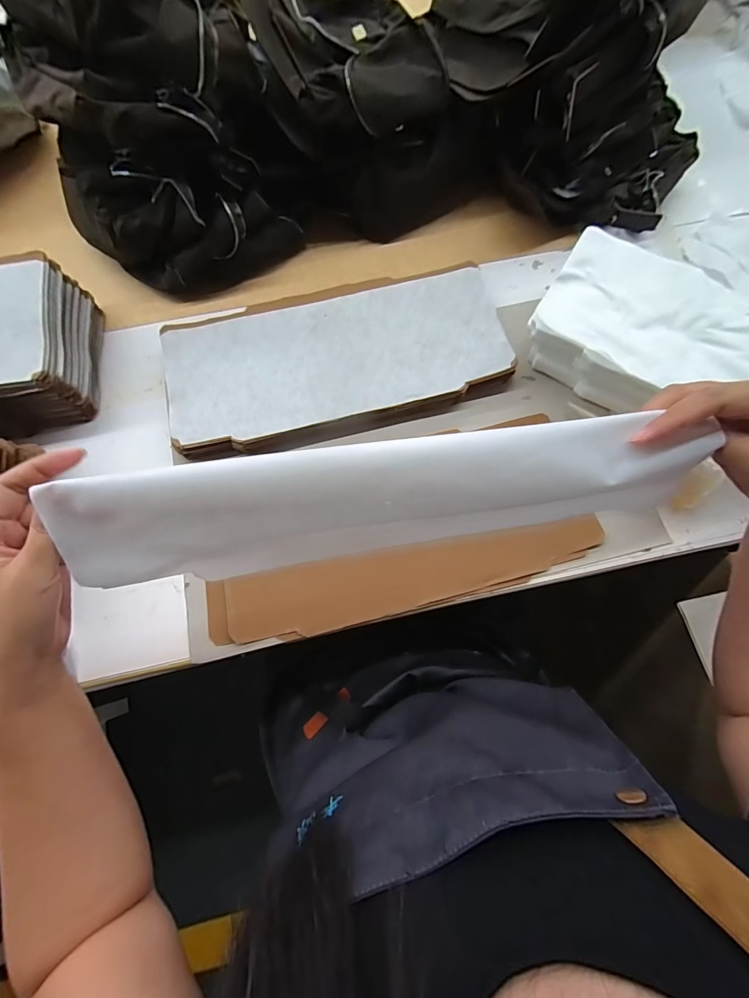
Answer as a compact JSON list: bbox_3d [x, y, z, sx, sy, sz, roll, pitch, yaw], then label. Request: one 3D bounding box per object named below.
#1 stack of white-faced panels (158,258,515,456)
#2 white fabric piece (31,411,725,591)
[{"bbox_3d":[-0.049,-0.181,0.507,0.435,0.030,0.196,-15,74,-4],"label":"stack of white-faced panels"},{"bbox_3d":[0.003,0.003,0.258,0.404,0.106,0.040,-7,34,0],"label":"white fabric piece"}]

